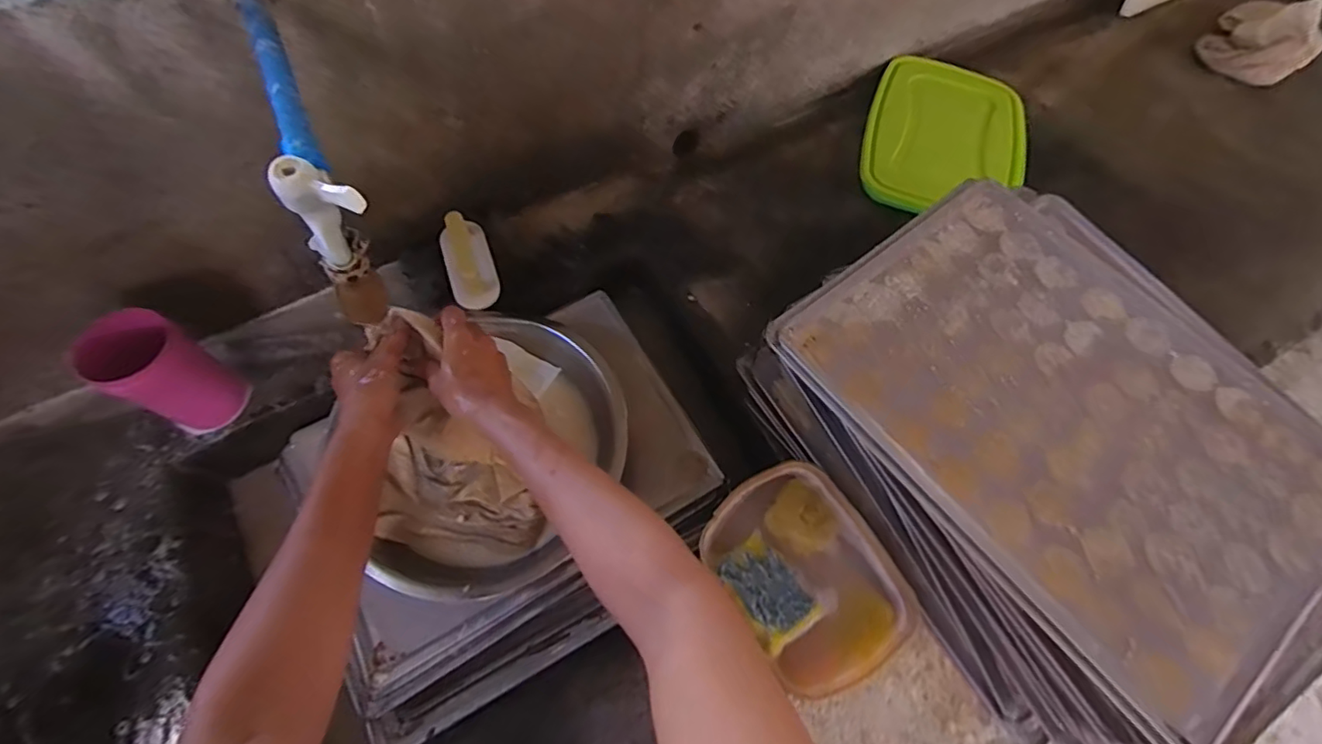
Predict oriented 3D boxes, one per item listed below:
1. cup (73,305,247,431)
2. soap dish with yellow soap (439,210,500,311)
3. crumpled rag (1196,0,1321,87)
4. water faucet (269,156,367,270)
[{"bbox_3d":[-0.535,0.004,0.632,0.084,0.129,0.085,33,69,12],"label":"cup"},{"bbox_3d":[-0.247,-0.140,0.737,0.060,0.052,0.125,-19,82,-10],"label":"soap dish with yellow soap"},{"bbox_3d":[1.016,-0.563,0.971,0.152,0.086,0.151,-40,73,-18],"label":"crumpled rag"},{"bbox_3d":[-0.220,-0.099,0.390,0.051,0.076,0.032,31,68,11],"label":"water faucet"}]

